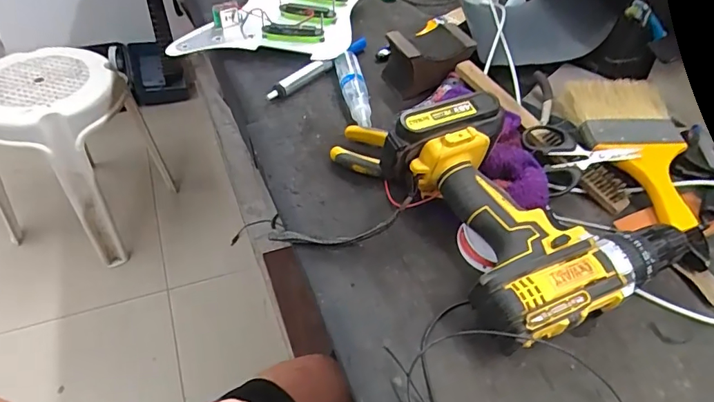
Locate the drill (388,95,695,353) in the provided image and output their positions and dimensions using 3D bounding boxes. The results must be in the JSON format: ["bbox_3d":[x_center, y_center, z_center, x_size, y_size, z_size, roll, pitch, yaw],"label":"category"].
[{"bbox_3d":[0.147,0.001,0.409,0.192,0.090,0.195,-16,49,-19],"label":"drill"}]

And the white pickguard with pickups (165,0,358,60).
[{"bbox_3d":[-0.100,-0.257,0.681,0.204,0.038,0.269,15,47,11],"label":"white pickguard with pickups"}]

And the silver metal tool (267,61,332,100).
[{"bbox_3d":[-0.070,-0.148,0.596,0.013,0.013,0.104,31,51,24],"label":"silver metal tool"}]

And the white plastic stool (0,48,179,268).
[{"bbox_3d":[-0.715,-0.118,1.265,0.321,0.454,0.331,15,46,10],"label":"white plastic stool"}]

